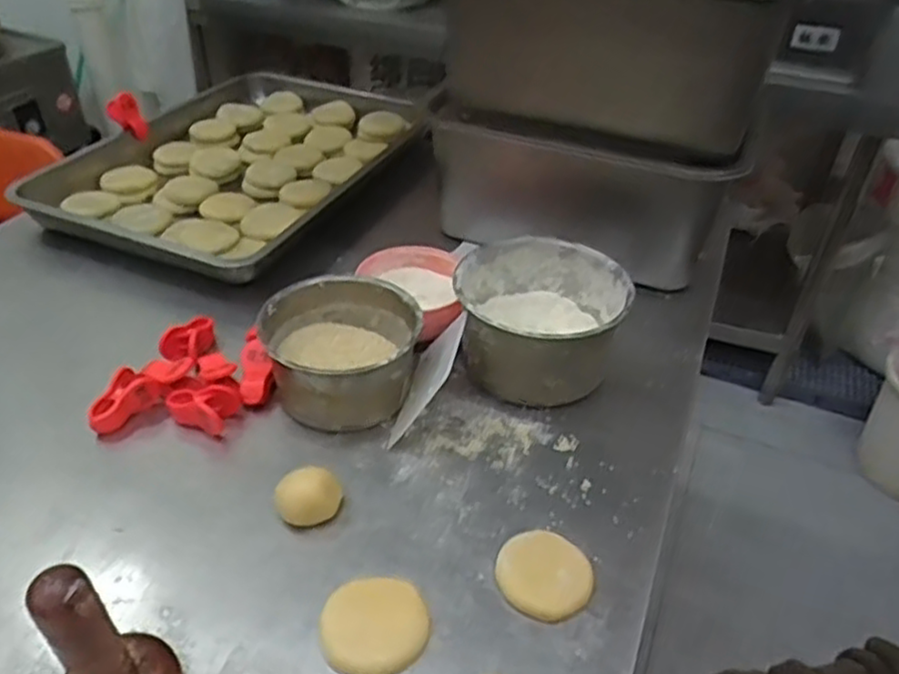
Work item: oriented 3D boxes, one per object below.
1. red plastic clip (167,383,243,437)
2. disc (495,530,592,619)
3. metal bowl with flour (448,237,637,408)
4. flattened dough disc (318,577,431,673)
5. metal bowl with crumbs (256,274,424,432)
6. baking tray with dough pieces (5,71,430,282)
[{"bbox_3d":[-0.206,0.058,0.606,0.055,0.033,0.032,15,38,15],"label":"red plastic clip"},{"bbox_3d":[0.067,0.161,0.497,0.060,0.015,0.061,2,37,-1],"label":"disc"},{"bbox_3d":[0.082,-0.011,0.663,0.147,0.095,0.145,2,37,-1],"label":"metal bowl with flour"},{"bbox_3d":[-0.047,0.182,0.460,0.068,0.016,0.061,-4,37,-9],"label":"flattened dough disc"},{"bbox_3d":[-0.092,0.017,0.632,0.127,0.082,0.123,2,37,-1],"label":"metal bowl with crumbs"},{"bbox_3d":[-0.290,-0.242,0.974,0.382,0.062,0.500,17,39,17],"label":"baking tray with dough pieces"}]

